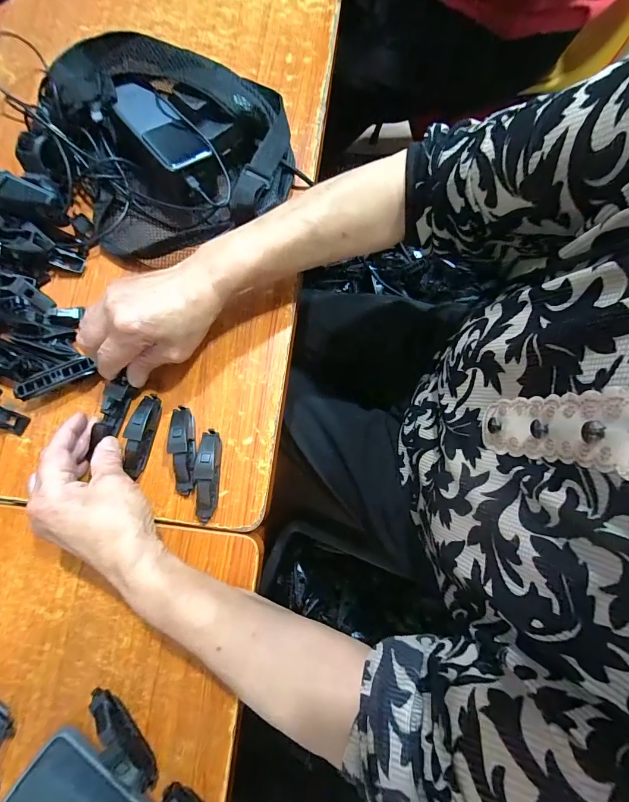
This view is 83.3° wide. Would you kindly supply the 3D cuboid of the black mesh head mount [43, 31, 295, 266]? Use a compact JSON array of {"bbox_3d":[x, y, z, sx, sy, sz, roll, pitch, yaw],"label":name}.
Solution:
[{"bbox_3d":[-0.155,-0.287,0.375,0.245,0.061,0.262,-23,78,-3],"label":"black mesh head mount"}]

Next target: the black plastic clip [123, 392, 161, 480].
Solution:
[{"bbox_3d":[-0.162,0.031,0.331,0.018,0.021,0.075,15,78,5],"label":"black plastic clip"}]

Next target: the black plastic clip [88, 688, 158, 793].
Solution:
[{"bbox_3d":[-0.155,0.272,0.282,0.020,0.016,0.083,-38,79,-6],"label":"black plastic clip"}]

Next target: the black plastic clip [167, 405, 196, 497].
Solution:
[{"bbox_3d":[-0.121,0.044,0.327,0.019,0.022,0.081,-9,78,-1],"label":"black plastic clip"}]

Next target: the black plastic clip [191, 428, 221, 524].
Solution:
[{"bbox_3d":[-0.097,0.067,0.320,0.019,0.026,0.081,3,78,2],"label":"black plastic clip"}]

